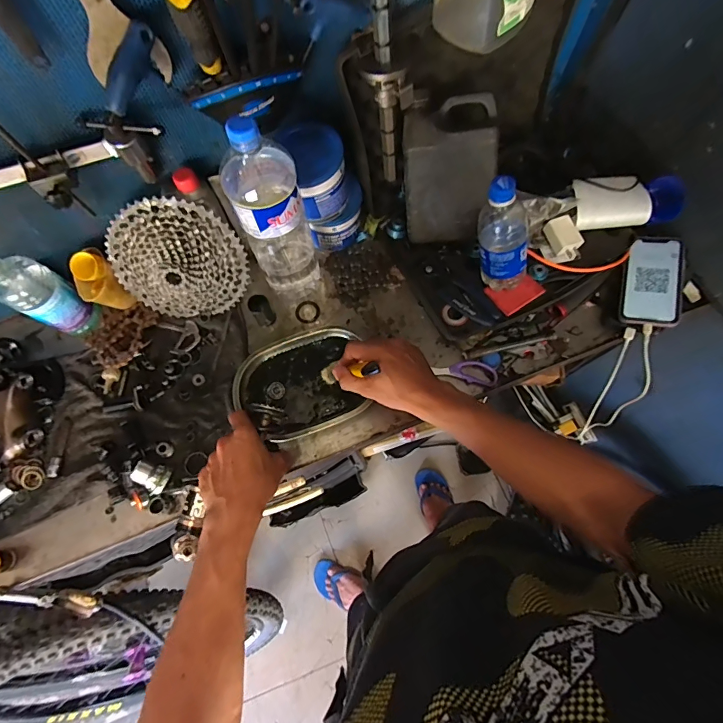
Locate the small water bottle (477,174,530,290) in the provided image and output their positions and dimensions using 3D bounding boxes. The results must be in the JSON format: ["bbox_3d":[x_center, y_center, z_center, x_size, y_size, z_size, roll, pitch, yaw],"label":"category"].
[{"bbox_3d":[0.192,-0.170,0.552,0.058,0.172,0.058,-35,47,-9],"label":"small water bottle"}]

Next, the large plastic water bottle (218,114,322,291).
[{"bbox_3d":[-0.119,-0.200,0.562,0.086,0.313,0.107,-20,72,-4],"label":"large plastic water bottle"}]

